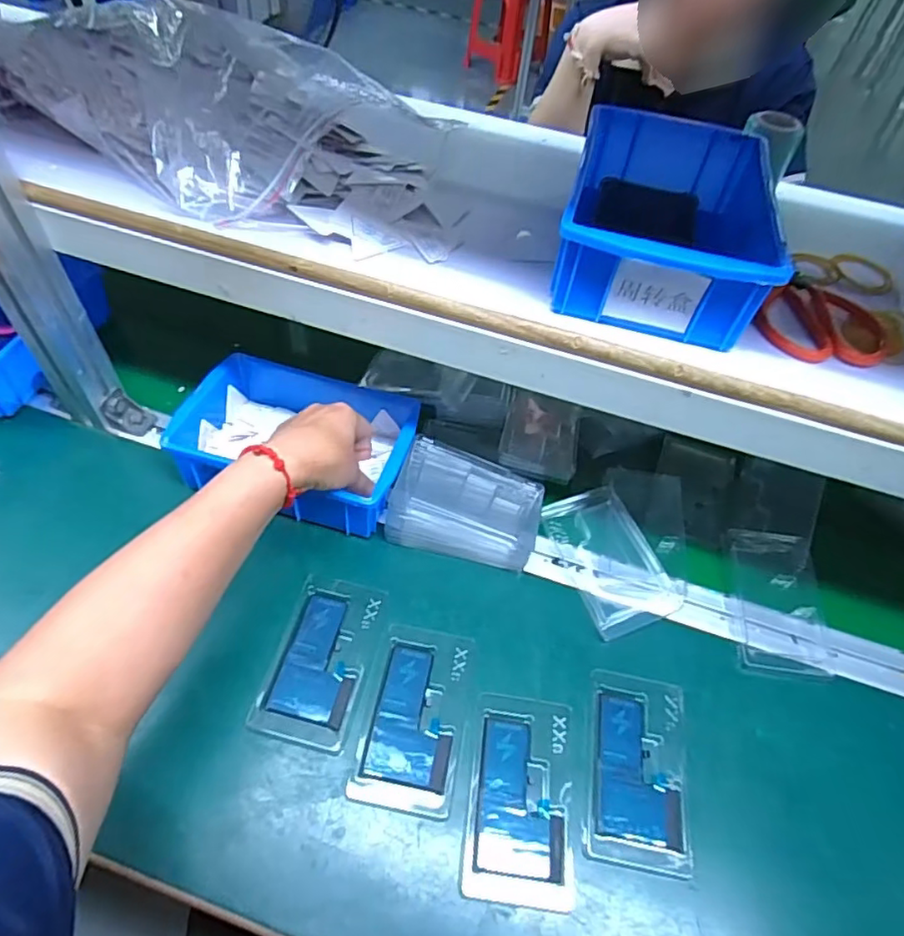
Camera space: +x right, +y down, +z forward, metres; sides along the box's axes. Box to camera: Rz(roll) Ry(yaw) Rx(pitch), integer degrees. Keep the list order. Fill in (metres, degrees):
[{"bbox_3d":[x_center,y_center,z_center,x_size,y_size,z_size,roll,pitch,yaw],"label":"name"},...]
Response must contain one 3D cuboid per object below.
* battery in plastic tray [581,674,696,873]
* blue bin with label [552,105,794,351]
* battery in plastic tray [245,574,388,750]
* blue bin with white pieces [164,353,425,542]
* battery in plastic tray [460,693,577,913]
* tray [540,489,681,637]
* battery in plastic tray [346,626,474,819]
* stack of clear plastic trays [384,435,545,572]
[{"bbox_3d":[0.137,0.217,0.431,0.072,0.009,0.127,11,51,2],"label":"battery in plastic tray"},{"bbox_3d":[0.148,-0.175,0.415,0.128,0.066,0.197,15,51,5],"label":"blue bin with label"},{"bbox_3d":[-0.102,0.147,0.462,0.072,0.005,0.129,14,51,4],"label":"battery in plastic tray"},{"bbox_3d":[-0.139,-0.031,0.552,0.201,0.060,0.149,14,58,5],"label":"blue bin with white pieces"},{"bbox_3d":[0.049,0.228,0.412,0.073,0.011,0.127,8,51,-1],"label":"battery in plastic tray"},{"bbox_3d":[0.141,0.077,0.528,0.078,0.015,0.135,-15,55,-18],"label":"tray"},{"bbox_3d":[-0.028,0.184,0.442,0.071,0.010,0.127,11,51,1],"label":"battery in plastic tray"},{"bbox_3d":[0.013,0.032,0.532,0.132,0.046,0.091,13,55,4],"label":"stack of clear plastic trays"}]

